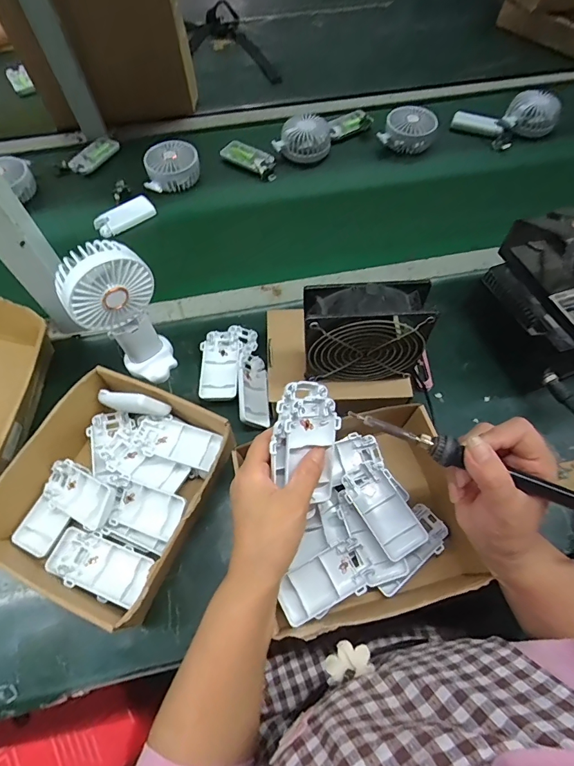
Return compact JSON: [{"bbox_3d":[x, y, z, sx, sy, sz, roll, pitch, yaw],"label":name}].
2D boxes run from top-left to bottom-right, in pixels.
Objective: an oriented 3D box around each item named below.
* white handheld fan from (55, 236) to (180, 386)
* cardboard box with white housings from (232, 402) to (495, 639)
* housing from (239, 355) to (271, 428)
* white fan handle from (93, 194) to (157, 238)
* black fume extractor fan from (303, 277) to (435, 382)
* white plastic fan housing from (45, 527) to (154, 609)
[{"bbox_3d":[-0.175,-0.065,0.454,0.085,0.199,0.052,-33,68,-16],"label":"white handheld fan"},{"bbox_3d":[0.068,0.130,0.416,0.210,0.075,0.190,-11,64,-6],"label":"cardboard box with white housings"},{"bbox_3d":[-0.043,0.006,0.500,0.043,0.019,0.098,20,53,-38],"label":"housing"},{"bbox_3d":[-0.266,-0.272,0.668,0.098,0.019,0.046,-38,69,-18],"label":"white fan handle"},{"bbox_3d":[0.077,-0.050,0.416,0.116,0.112,0.044,1,63,1],"label":"black fume extractor fan"},{"bbox_3d":[-0.189,0.182,0.406,0.105,0.020,0.048,18,64,9],"label":"white plastic fan housing"}]

